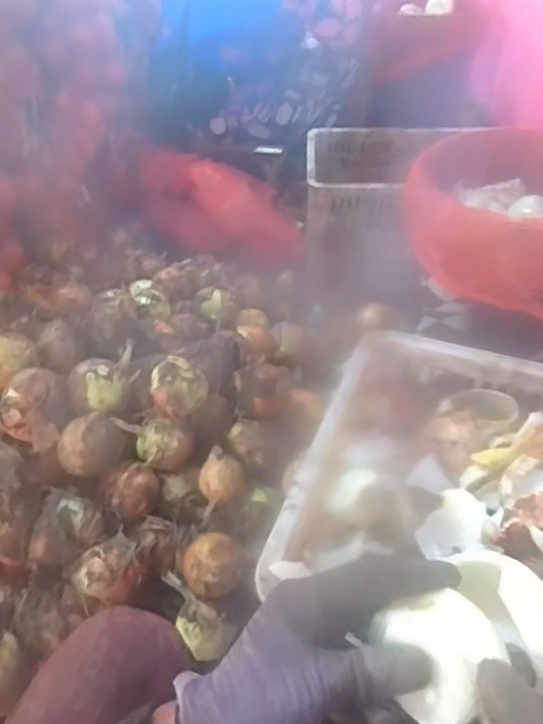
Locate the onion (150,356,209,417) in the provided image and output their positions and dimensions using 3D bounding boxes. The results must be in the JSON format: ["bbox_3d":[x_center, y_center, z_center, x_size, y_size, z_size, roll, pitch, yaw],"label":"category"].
[{"bbox_3d":[-0.128,0.037,0.786,0.076,0.061,0.067,-6,44,-5],"label":"onion"}]

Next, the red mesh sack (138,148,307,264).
[{"bbox_3d":[-0.134,-0.402,1.480,0.490,0.191,0.173,25,47,0],"label":"red mesh sack"}]

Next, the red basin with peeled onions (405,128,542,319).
[{"bbox_3d":[0.348,-0.204,0.774,0.288,0.121,0.286,-1,44,1],"label":"red basin with peeled onions"}]

